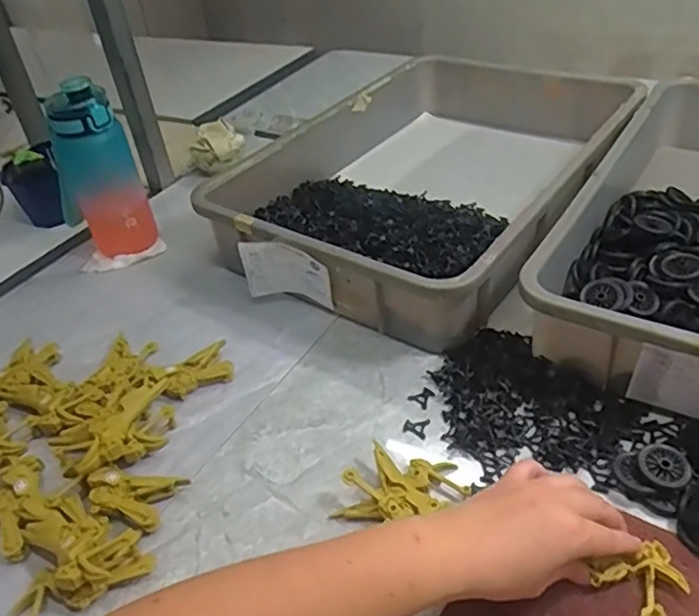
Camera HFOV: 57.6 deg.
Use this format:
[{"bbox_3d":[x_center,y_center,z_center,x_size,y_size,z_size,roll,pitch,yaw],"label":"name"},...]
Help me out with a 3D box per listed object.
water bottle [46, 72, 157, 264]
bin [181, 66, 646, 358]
[{"bbox_3d":[-0.309,-0.166,0.789,0.086,0.222,0.085,-20,40,-16],"label":"water bottle"},{"bbox_3d":[0.112,-0.167,0.804,0.353,0.106,0.536,20,46,30],"label":"bin"}]

